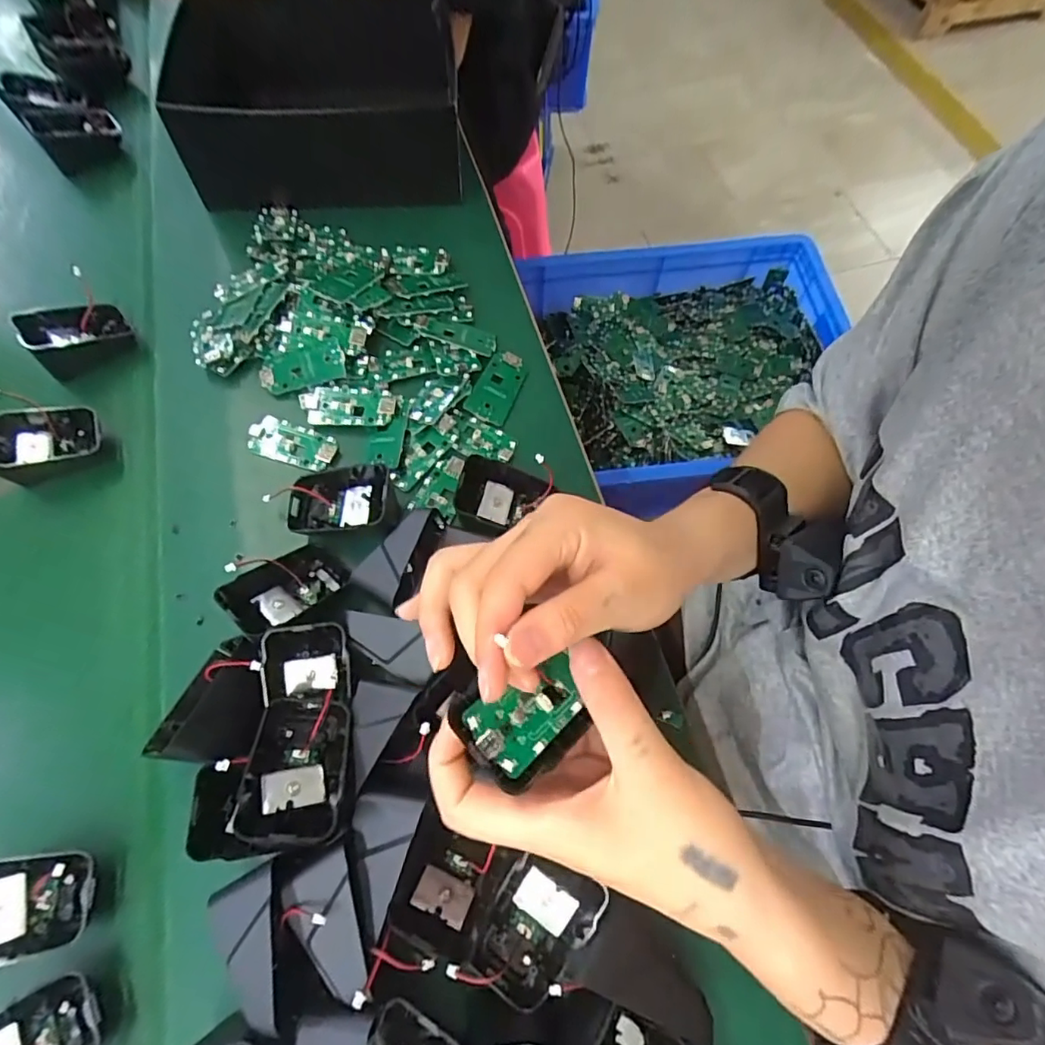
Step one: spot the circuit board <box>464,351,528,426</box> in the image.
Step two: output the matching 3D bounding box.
[{"bbox_3d":[-0.019,-0.104,0.422,0.031,0.009,0.059,22,68,10],"label":"circuit board"}]

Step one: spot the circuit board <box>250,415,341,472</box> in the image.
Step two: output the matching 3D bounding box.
[{"bbox_3d":[-0.166,-0.057,0.395,0.063,0.004,0.030,18,67,8],"label":"circuit board"}]

